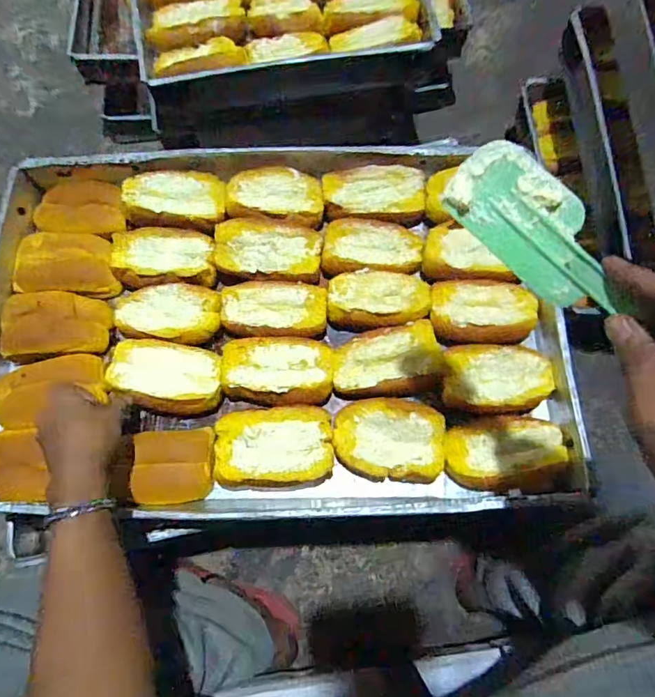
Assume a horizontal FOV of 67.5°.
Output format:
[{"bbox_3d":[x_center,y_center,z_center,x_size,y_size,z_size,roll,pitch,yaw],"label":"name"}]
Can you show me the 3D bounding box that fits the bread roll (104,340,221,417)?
[{"bbox_3d":[-0.170,0.029,0.522,0.116,0.043,0.080,3,72,3],"label":"bread roll"}]

